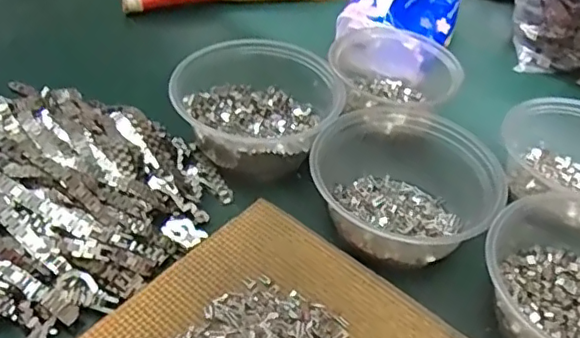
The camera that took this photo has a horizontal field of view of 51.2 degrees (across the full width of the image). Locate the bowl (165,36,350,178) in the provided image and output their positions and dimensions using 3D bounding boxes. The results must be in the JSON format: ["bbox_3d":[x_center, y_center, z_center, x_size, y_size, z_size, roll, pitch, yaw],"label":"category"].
[{"bbox_3d":[-0.027,-0.052,0.500,0.133,0.059,0.122,2,44,-2],"label":"bowl"}]

